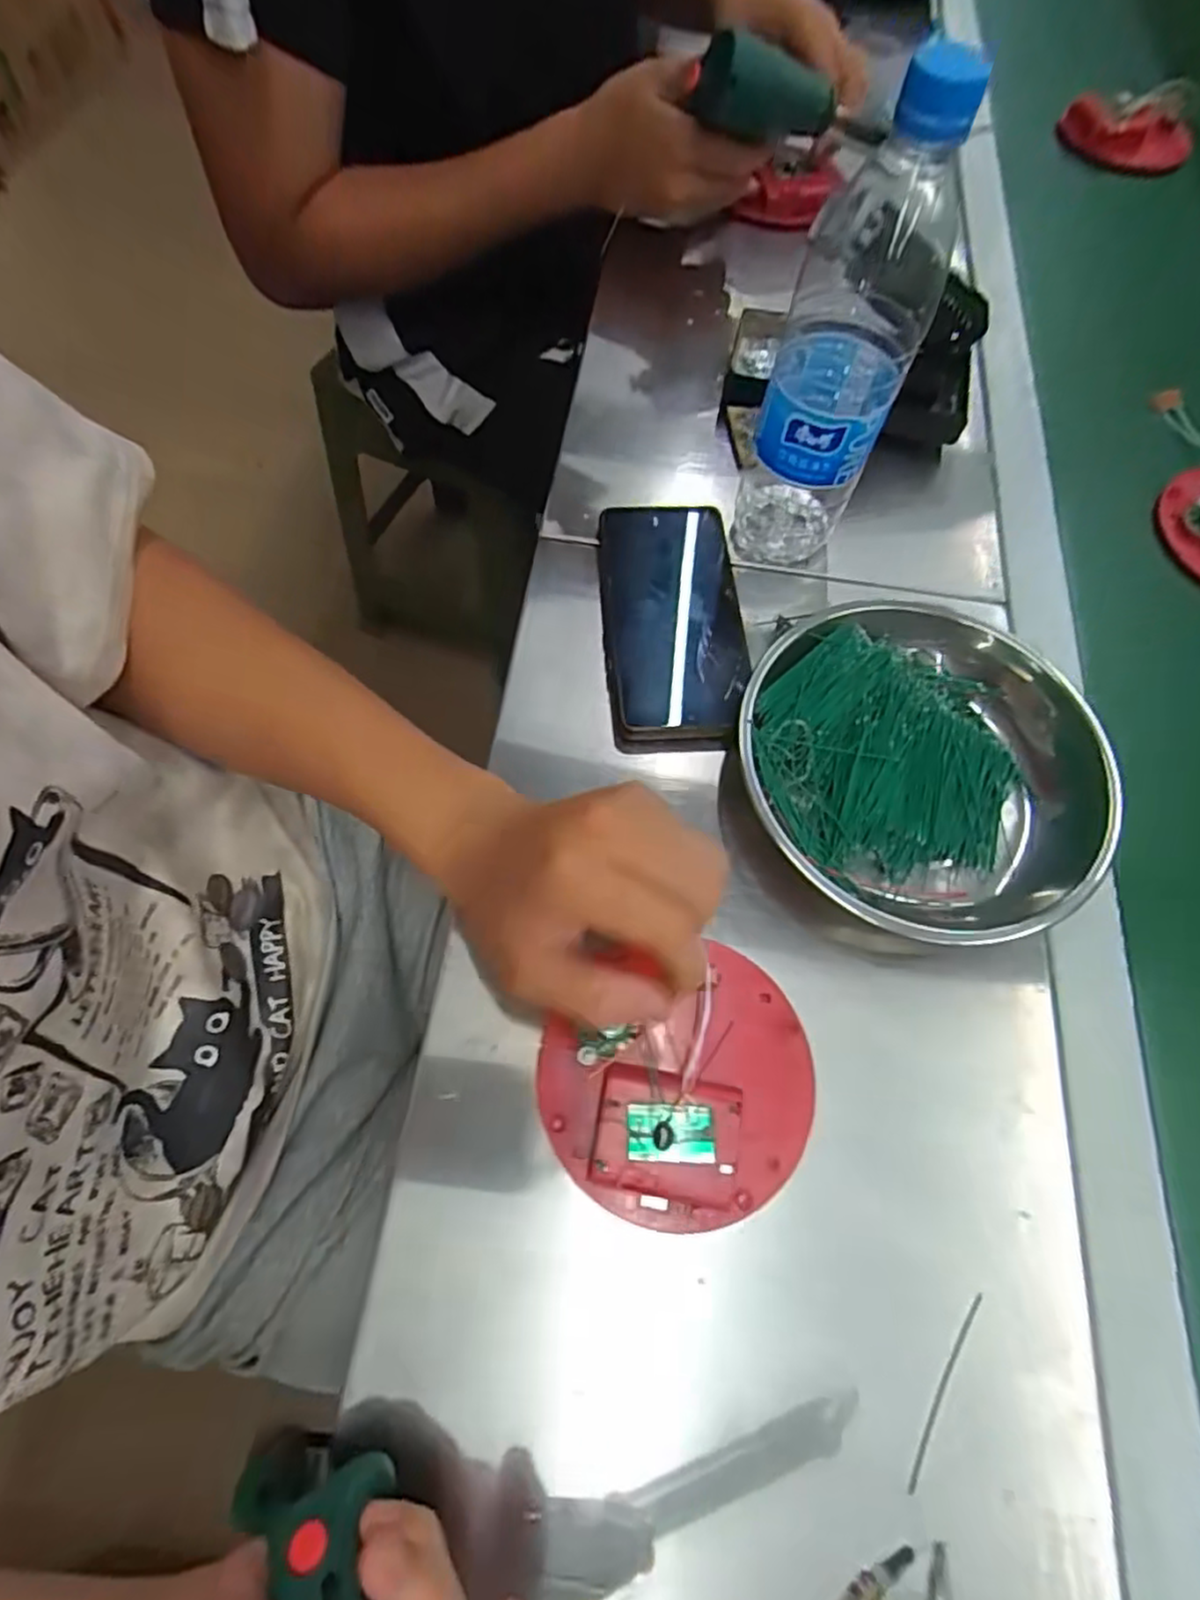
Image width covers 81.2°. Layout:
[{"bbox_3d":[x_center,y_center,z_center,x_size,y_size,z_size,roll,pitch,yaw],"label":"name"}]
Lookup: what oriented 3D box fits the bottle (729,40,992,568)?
[{"bbox_3d":[0.122,-0.222,0.357,0.062,0.226,0.064,15,66,4],"label":"bottle"}]

